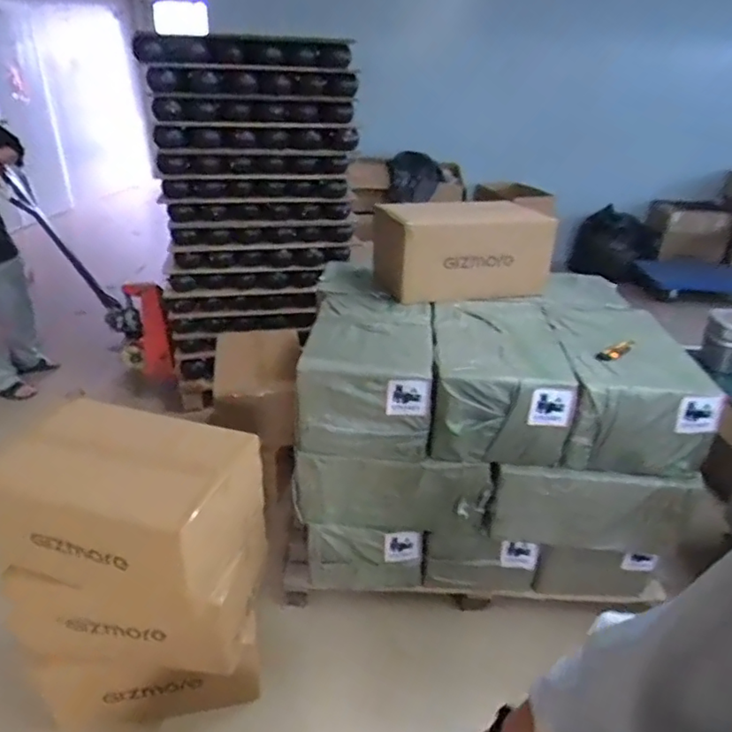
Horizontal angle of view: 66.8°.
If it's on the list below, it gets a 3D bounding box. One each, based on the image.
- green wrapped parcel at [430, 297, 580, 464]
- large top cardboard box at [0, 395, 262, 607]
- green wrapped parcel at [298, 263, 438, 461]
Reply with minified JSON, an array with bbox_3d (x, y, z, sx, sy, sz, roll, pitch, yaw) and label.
[{"bbox_3d":[0.369,0.019,1.608,0.339,0.239,0.515,3,28,5],"label":"green wrapped parcel"},{"bbox_3d":[-0.512,0.309,1.258,0.479,0.274,0.316,7,28,11],"label":"large top cardboard box"},{"bbox_3d":[0.011,-0.043,1.695,0.345,0.260,0.686,1,27,0],"label":"green wrapped parcel"}]

